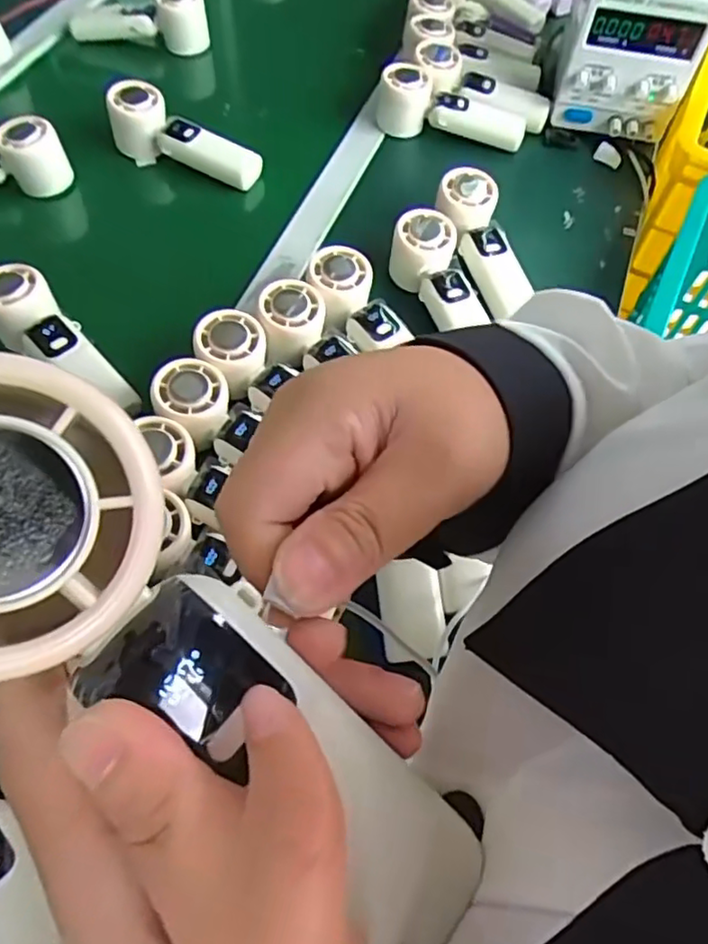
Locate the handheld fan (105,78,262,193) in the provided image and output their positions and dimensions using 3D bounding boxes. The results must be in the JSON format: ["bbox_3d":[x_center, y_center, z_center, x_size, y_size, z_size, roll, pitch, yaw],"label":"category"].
[{"bbox_3d":[-0.179,-0.350,0.669,0.161,0.059,0.042,26,62,11],"label":"handheld fan"}]

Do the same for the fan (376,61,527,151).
[{"bbox_3d":[0.111,-0.408,0.716,0.168,0.052,0.045,10,60,2],"label":"fan"}]

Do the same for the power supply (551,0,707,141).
[{"bbox_3d":[0.311,-0.495,0.710,0.128,0.147,0.176,14,61,4],"label":"power supply"}]

